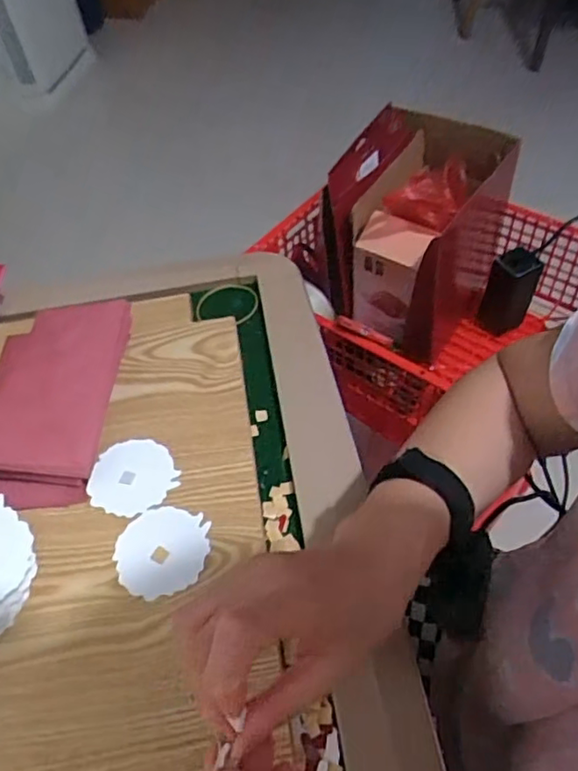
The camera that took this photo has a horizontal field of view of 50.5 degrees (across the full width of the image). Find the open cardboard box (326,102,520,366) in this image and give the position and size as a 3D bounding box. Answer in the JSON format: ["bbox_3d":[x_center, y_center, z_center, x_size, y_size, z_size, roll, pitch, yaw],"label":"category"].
[{"bbox_3d":[0.174,-0.212,0.875,0.197,0.253,0.229,25,59,22],"label":"open cardboard box"}]

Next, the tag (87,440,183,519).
[{"bbox_3d":[-0.128,0.072,0.494,0.067,0.004,0.068,-2,53,2],"label":"tag"}]

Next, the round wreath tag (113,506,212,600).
[{"bbox_3d":[-0.095,0.121,0.453,0.066,0.004,0.067,-2,53,2],"label":"round wreath tag"}]

